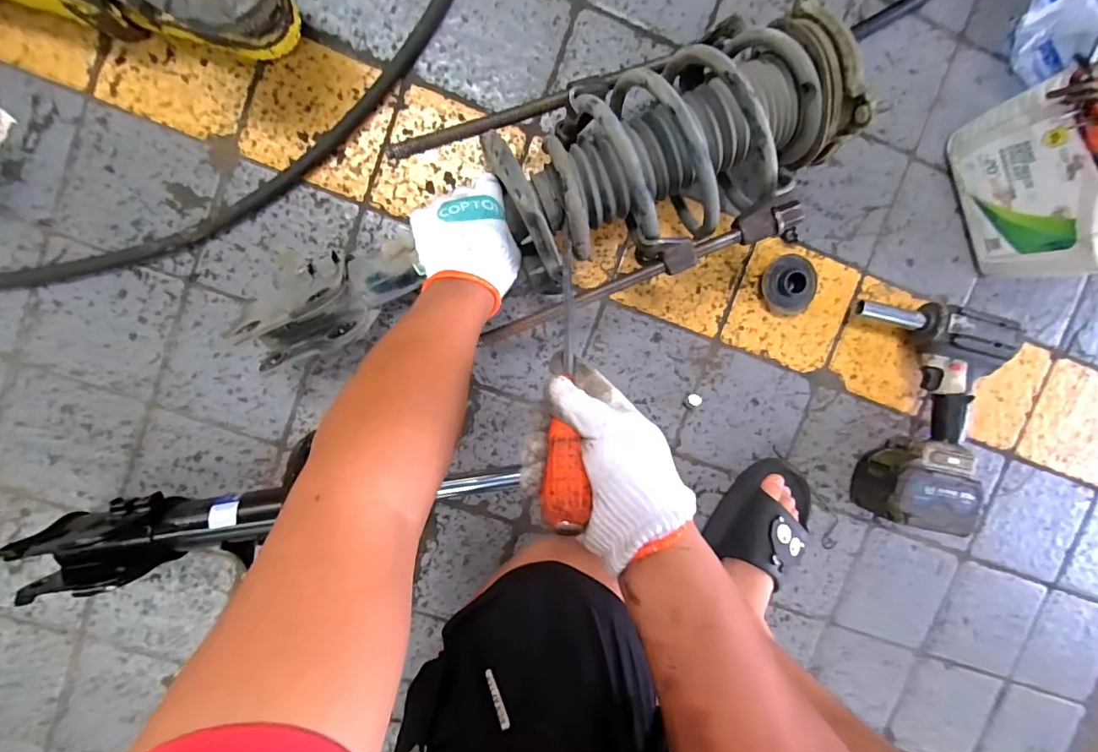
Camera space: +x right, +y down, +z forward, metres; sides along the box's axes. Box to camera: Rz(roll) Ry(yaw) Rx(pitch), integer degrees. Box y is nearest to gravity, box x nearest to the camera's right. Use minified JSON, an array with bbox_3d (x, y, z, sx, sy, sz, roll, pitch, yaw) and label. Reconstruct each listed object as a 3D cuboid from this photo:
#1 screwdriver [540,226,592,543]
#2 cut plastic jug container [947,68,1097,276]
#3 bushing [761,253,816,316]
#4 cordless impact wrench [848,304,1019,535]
[{"bbox_3d":[0.017,-0.019,0.393,0.027,0.024,0.287,10,51,-8],"label":"screwdriver"},{"bbox_3d":[0.613,-0.232,0.507,0.145,0.292,0.210,-27,97,-3],"label":"cut plastic jug container"},{"bbox_3d":[0.307,-0.114,0.612,0.069,0.030,0.074,0,96,-4],"label":"bushing"},{"bbox_3d":[0.475,0.049,0.621,0.183,0.086,0.276,4,95,-6],"label":"cordless impact wrench"}]

